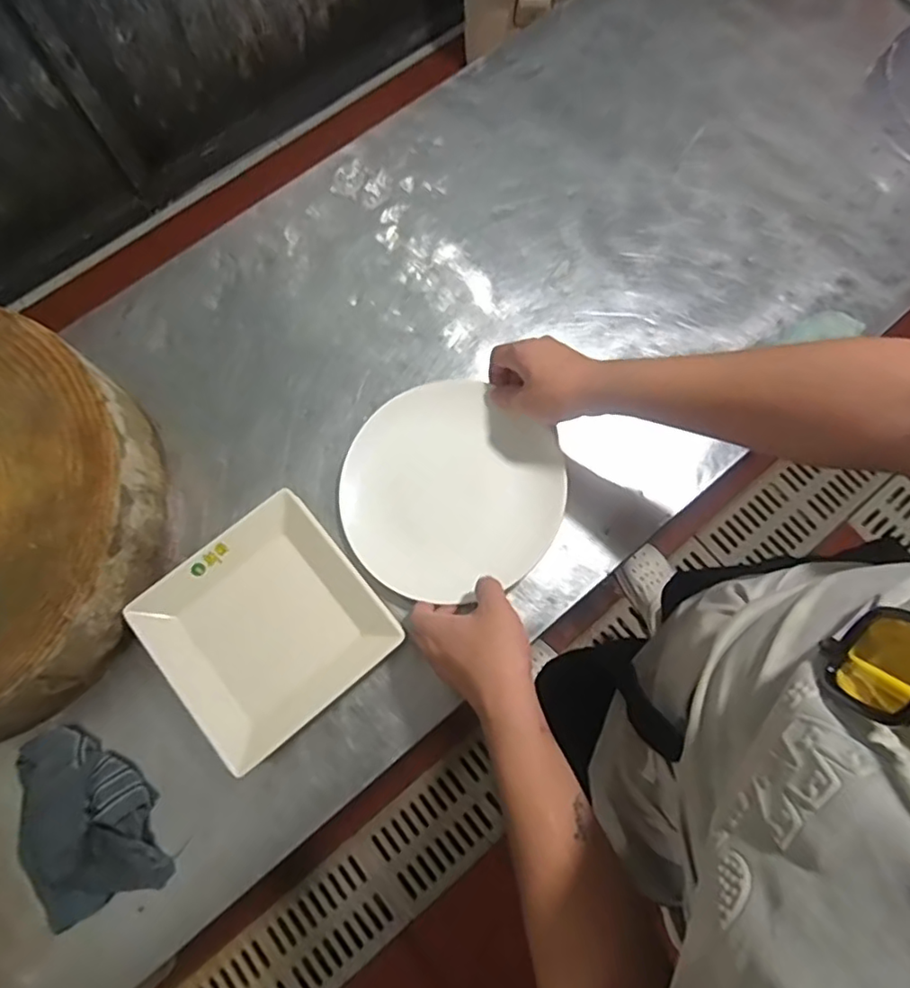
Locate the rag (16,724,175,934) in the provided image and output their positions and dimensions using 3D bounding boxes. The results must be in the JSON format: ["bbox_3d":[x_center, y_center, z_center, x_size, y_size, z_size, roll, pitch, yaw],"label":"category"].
[{"bbox_3d":[-0.335,0.290,0.557,0.112,0.035,0.160,-19,77,-6],"label":"rag"}]

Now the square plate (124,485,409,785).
[{"bbox_3d":[-0.175,0.121,0.575,0.188,0.032,0.187,-39,84,-11],"label":"square plate"}]

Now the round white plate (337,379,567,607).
[{"bbox_3d":[-0.008,-0.003,0.618,0.216,0.038,0.207,0,76,-1],"label":"round white plate"}]

